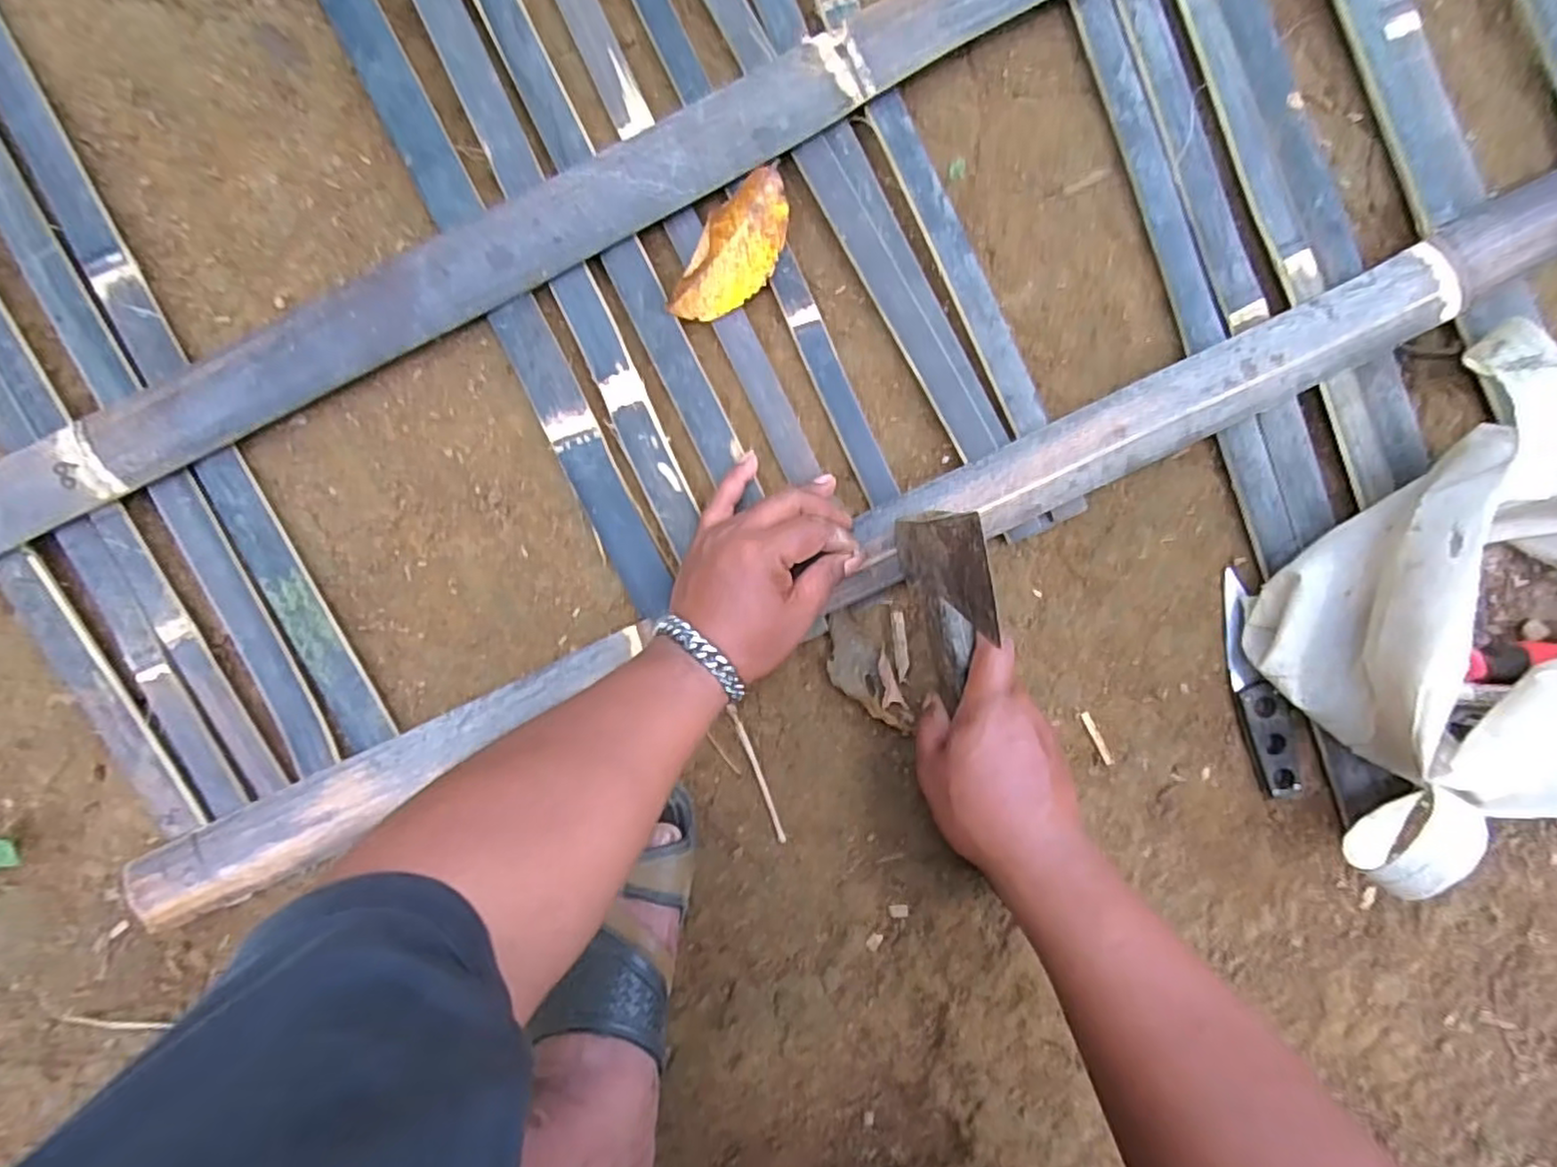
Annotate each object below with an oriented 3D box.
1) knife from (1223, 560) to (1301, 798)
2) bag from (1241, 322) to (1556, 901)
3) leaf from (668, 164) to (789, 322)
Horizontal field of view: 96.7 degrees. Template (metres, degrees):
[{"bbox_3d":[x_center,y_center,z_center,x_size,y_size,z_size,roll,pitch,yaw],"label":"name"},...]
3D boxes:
[{"bbox_3d":[0.323,0.070,0.464,0.029,0.014,0.155,-18,92,1],"label":"knife"},{"bbox_3d":[0.438,0.001,0.389,0.293,0.143,0.273,-25,92,1],"label":"bag"},{"bbox_3d":[-0.023,-0.215,0.441,0.045,0.027,0.107,29,92,-1],"label":"leaf"}]

